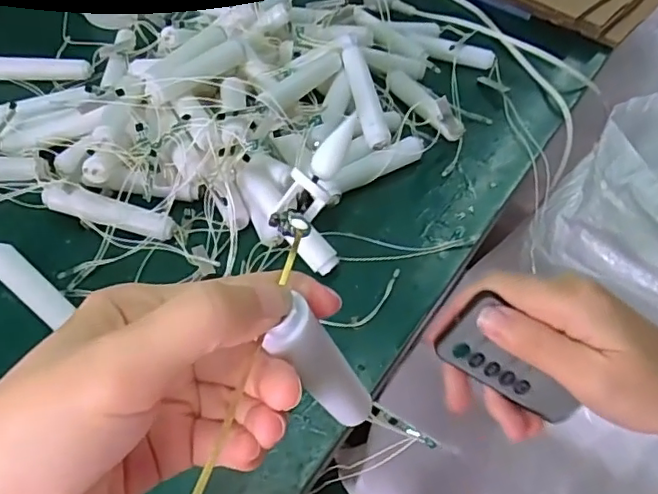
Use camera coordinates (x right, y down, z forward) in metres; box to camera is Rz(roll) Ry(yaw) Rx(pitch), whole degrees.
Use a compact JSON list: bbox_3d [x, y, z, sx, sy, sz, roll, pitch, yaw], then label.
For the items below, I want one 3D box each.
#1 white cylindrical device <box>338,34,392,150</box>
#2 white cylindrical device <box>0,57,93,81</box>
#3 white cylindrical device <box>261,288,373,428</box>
[{"bbox_3d":[0.026,-0.124,0.451,0.019,0.013,0.103,-11,71,-13],"label":"white cylindrical device"},{"bbox_3d":[-0.251,-0.154,0.497,0.088,0.013,0.012,-3,51,-6],"label":"white cylindrical device"},{"bbox_3d":[0.000,0.044,0.206,0.013,0.085,0.013,-19,51,8],"label":"white cylindrical device"}]

